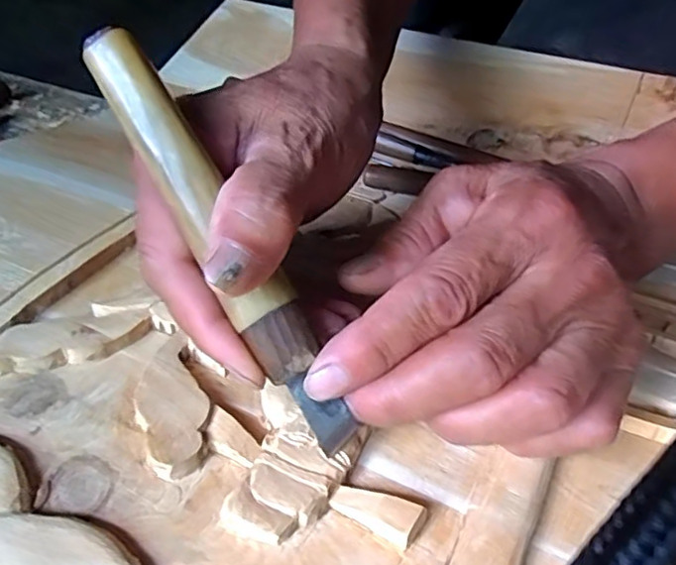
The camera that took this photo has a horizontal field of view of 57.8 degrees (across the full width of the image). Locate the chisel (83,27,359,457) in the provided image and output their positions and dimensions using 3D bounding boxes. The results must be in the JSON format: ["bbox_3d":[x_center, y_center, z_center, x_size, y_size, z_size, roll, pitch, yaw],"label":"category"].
[{"bbox_3d":[-0.034,-0.010,0.191,0.016,0.146,0.014,-36,9,-36],"label":"chisel"}]

